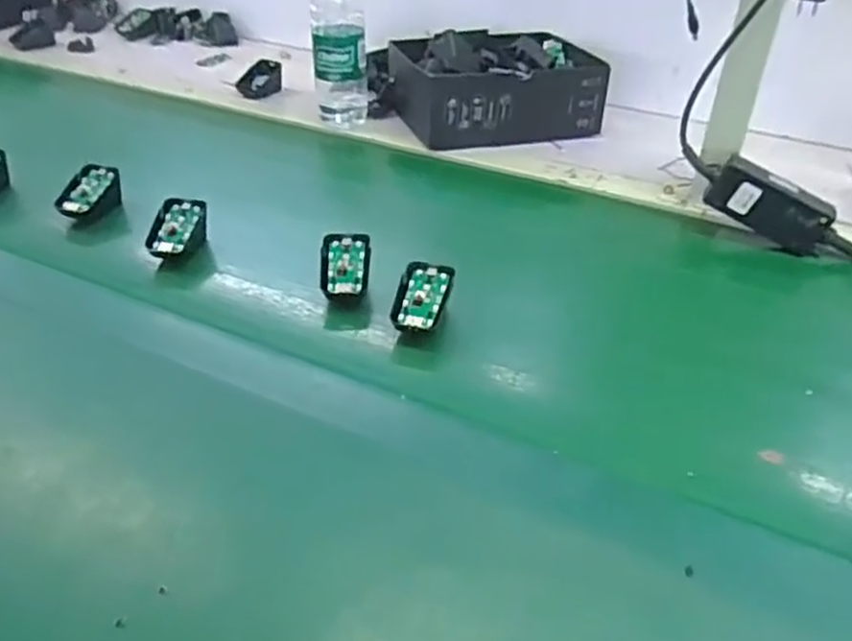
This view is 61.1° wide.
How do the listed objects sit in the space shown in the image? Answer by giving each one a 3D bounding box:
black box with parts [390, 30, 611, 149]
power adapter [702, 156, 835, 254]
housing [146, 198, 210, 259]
[{"bbox_3d":[0.095,-0.305,0.940,0.261,0.087,0.180,-6,40,-9],"label":"black box with parts"},{"bbox_3d":[0.343,-0.114,0.717,0.121,0.058,0.026,31,42,1],"label":"power adapter"},{"bbox_3d":[-0.240,-0.083,0.694,0.034,0.043,0.072,13,41,14],"label":"housing"}]

